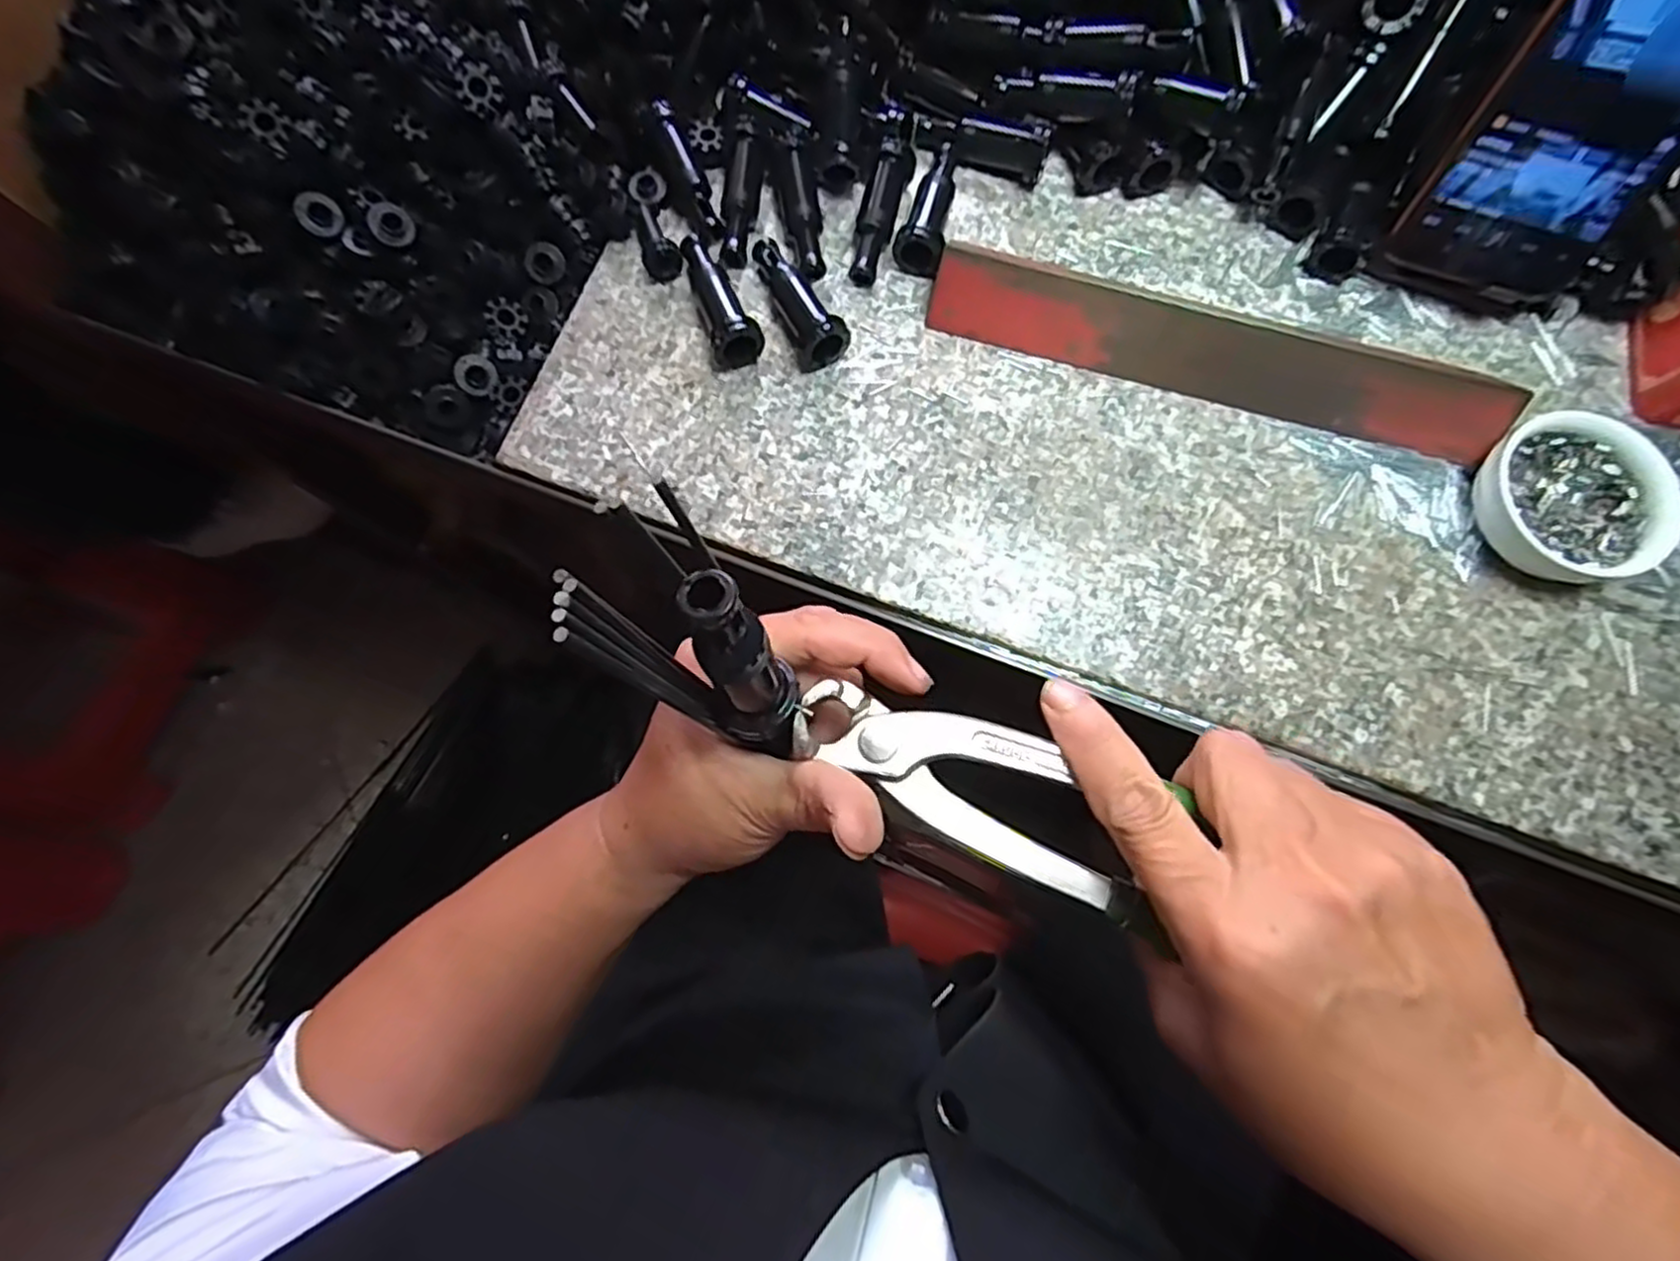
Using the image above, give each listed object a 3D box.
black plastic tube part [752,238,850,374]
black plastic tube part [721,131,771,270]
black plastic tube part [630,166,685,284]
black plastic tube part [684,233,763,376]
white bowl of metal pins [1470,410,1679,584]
[{"bbox_3d":[-0.020,-0.158,0.347,0.023,0.025,0.070,-23,77,-5],"label":"black plastic tube part"},{"bbox_3d":[-0.046,-0.205,0.355,0.016,0.016,0.059,6,76,2],"label":"black plastic tube part"},{"bbox_3d":[-0.088,-0.196,0.356,0.018,0.012,0.057,-14,77,-3],"label":"black plastic tube part"},{"bbox_3d":[-0.056,-0.157,0.346,0.023,0.025,0.068,-18,77,-4],"label":"black plastic tube part"},{"bbox_3d":[0.310,-0.055,0.316,0.058,0.029,0.070,-10,77,-2],"label":"white bowl of metal pins"}]

